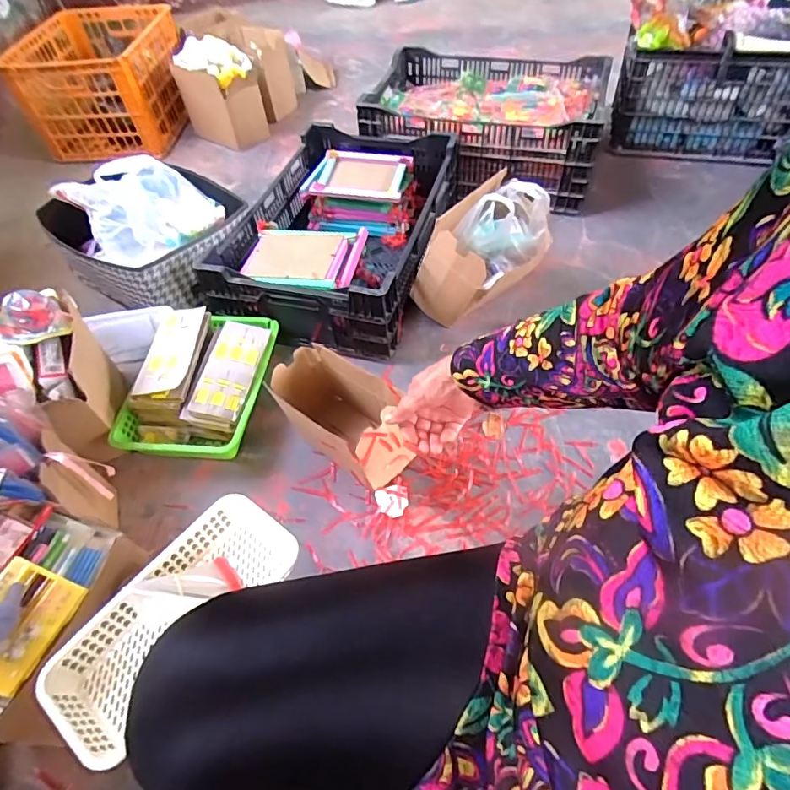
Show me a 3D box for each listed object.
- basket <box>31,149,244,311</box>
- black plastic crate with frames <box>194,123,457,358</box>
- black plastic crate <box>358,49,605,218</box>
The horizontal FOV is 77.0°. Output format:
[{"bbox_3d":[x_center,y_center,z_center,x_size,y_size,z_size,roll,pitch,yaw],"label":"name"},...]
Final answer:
[{"bbox_3d":[-0.546,-0.357,1.141,0.402,0.239,0.346,36,62,28],"label":"basket"},{"bbox_3d":[-0.119,-0.387,1.163,0.410,0.187,0.606,12,54,13],"label":"black plastic crate with frames"},{"bbox_3d":[0.234,-0.749,1.373,0.615,0.192,0.455,12,54,13],"label":"black plastic crate"}]

